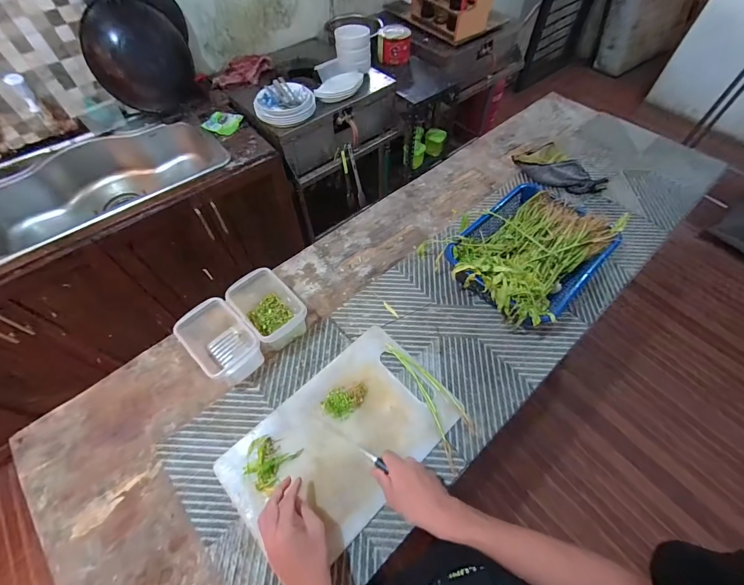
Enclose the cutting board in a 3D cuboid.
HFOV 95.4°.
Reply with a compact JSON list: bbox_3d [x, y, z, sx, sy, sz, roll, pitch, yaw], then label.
[{"bbox_3d":[-0.051,0.258,0.613,0.385,0.015,0.247,-40,65,-20],"label":"cutting board"}]

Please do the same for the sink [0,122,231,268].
[{"bbox_3d":[-0.982,-0.360,1.277,0.841,0.237,0.502,-31,62,-18],"label":"sink"}]

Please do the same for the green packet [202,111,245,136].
[{"bbox_3d":[-0.586,-0.664,1.330,0.126,0.023,0.117,16,60,12],"label":"green packet"}]

